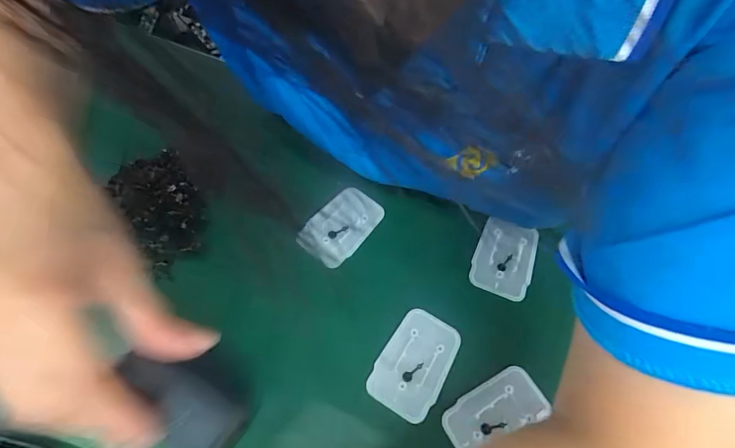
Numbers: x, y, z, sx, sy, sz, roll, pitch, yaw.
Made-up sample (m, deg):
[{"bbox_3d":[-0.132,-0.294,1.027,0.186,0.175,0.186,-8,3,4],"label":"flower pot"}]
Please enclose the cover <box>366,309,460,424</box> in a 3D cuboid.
[{"bbox_3d":[0.033,0.096,0.278,0.044,0.004,0.068,29,65,14],"label":"cover"}]

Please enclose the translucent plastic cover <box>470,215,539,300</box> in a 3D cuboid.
[{"bbox_3d":[0.108,0.026,0.317,0.044,0.006,0.061,21,64,10],"label":"translucent plastic cover"}]

